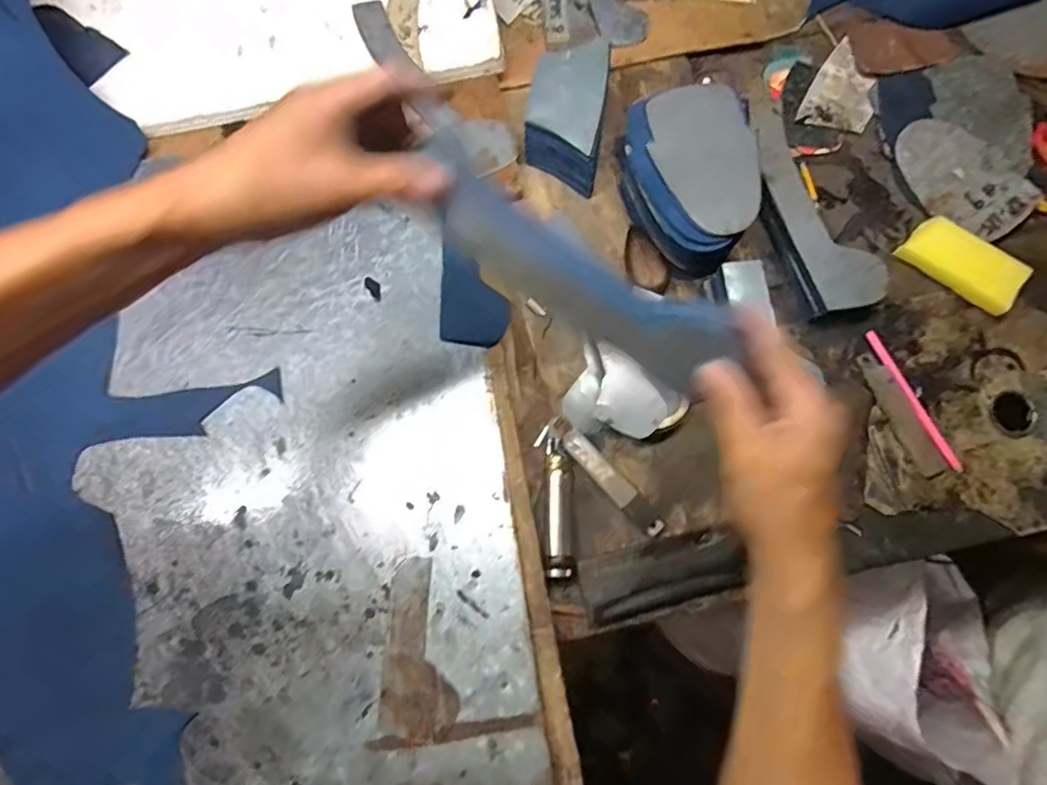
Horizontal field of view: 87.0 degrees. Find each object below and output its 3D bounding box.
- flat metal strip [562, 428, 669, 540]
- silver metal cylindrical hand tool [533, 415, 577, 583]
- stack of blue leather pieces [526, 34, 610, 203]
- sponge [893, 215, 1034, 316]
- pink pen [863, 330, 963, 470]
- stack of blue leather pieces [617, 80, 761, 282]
[{"bbox_3d":[0.082,0.083,0.509,0.023,0.007,0.119,-43,82,-5],"label":"flat metal strip"},{"bbox_3d":[0.029,0.095,0.500,0.030,0.024,0.143,0,76,0],"label":"silver metal cylindrical hand tool"},{"bbox_3d":[0.042,-0.286,0.565,0.077,0.054,0.134,9,79,0],"label":"stack of blue leather pieces"},{"bbox_3d":[0.454,-0.134,0.566,0.113,0.023,0.060,41,85,7],"label":"sponge"},{"bbox_3d":[0.382,0.008,0.542,0.011,0.012,0.152,-26,81,-2],"label":"pink pen"},{"bbox_3d":[0.164,-0.202,0.533,0.114,0.073,0.168,-18,80,-6],"label":"stack of blue leather pieces"}]

